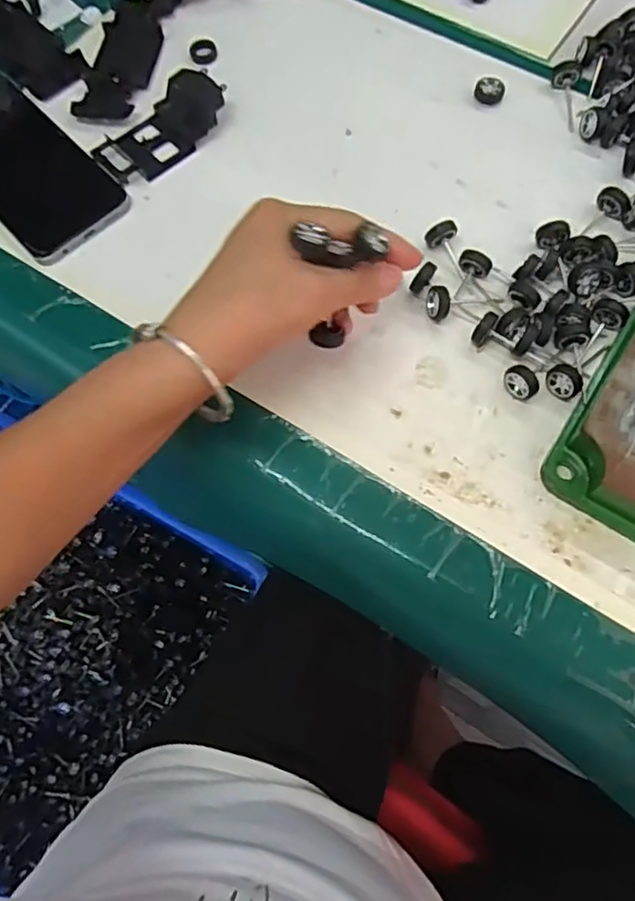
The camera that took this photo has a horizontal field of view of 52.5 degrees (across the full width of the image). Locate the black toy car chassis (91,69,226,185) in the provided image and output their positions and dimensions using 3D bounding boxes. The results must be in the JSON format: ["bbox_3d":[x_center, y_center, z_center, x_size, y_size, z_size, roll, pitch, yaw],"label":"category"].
[{"bbox_3d":[-0.106,-0.222,0.437,0.050,0.020,0.094,39,75,15],"label":"black toy car chassis"}]

